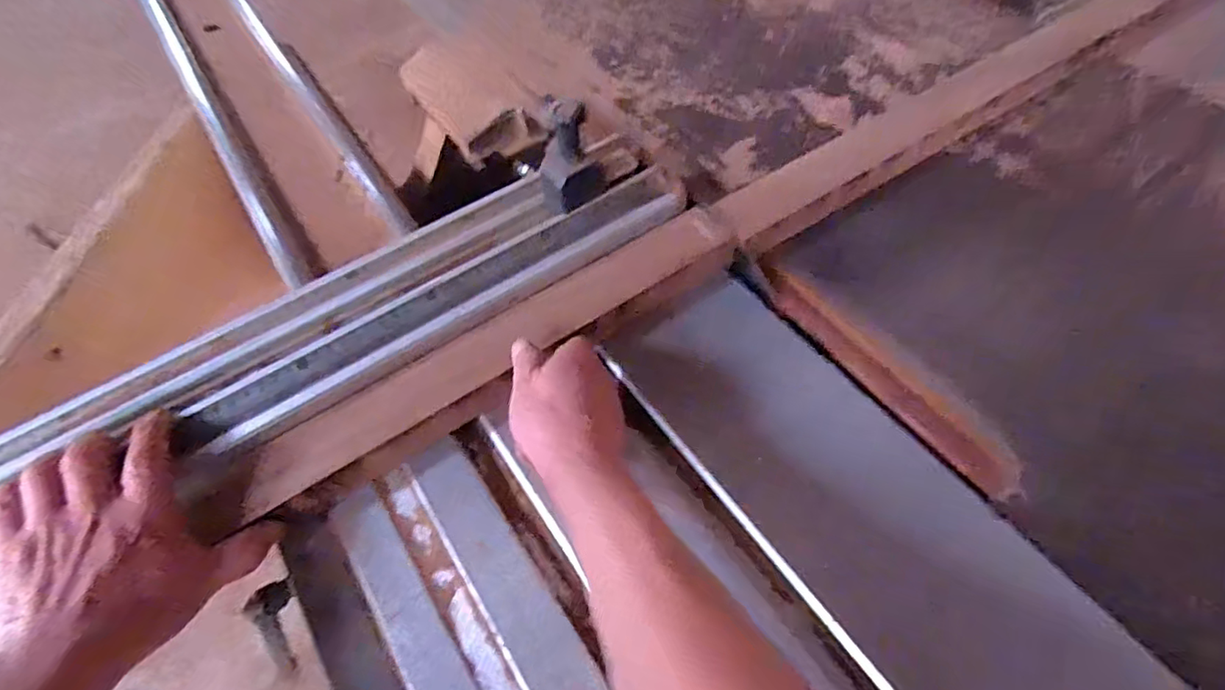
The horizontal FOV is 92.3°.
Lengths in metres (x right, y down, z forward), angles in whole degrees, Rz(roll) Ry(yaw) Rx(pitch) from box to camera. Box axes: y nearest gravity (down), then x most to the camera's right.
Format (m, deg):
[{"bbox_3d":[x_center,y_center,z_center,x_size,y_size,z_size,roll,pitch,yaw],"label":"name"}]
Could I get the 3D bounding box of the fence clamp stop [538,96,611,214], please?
[{"bbox_3d":[-0.033,-0.149,0.457,0.056,0.085,0.026,-38,62,-21],"label":"fence clamp stop"}]

